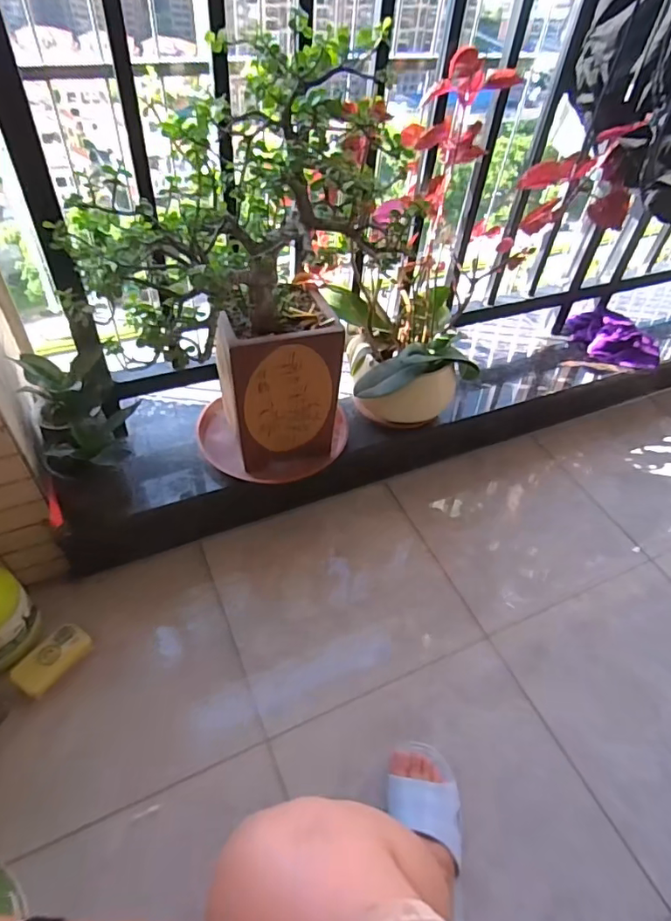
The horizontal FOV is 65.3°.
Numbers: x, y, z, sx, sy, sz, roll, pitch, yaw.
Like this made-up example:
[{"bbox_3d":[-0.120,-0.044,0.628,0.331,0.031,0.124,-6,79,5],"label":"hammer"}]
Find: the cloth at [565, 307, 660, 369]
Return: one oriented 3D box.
[{"bbox_3d":[0.684,-0.303,1.286,0.220,0.065,0.155,19,48,12],"label":"cloth"}]

